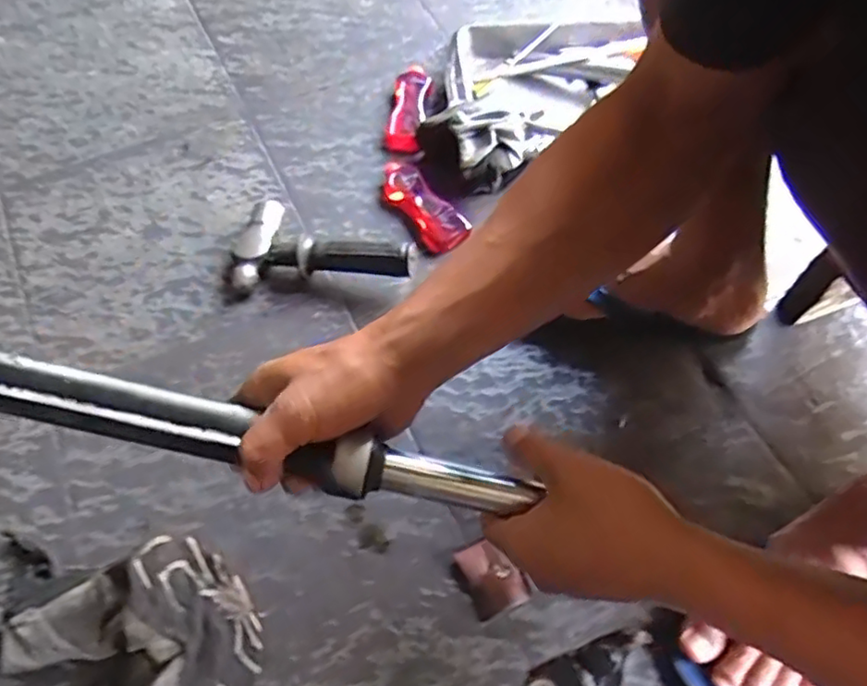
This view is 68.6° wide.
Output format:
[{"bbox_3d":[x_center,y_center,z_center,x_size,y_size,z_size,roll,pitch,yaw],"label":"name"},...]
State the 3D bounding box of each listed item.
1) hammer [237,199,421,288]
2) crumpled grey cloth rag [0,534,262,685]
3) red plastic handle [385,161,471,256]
[{"bbox_3d":[-0.118,-0.106,0.677,0.194,0.052,0.101,0,61,-1],"label":"hammer"},{"bbox_3d":[-0.213,0.228,0.486,0.191,0.063,0.143,27,64,13],"label":"crumpled grey cloth rag"},{"bbox_3d":[-0.016,-0.162,0.724,0.045,0.024,0.121,-32,66,-17],"label":"red plastic handle"}]

